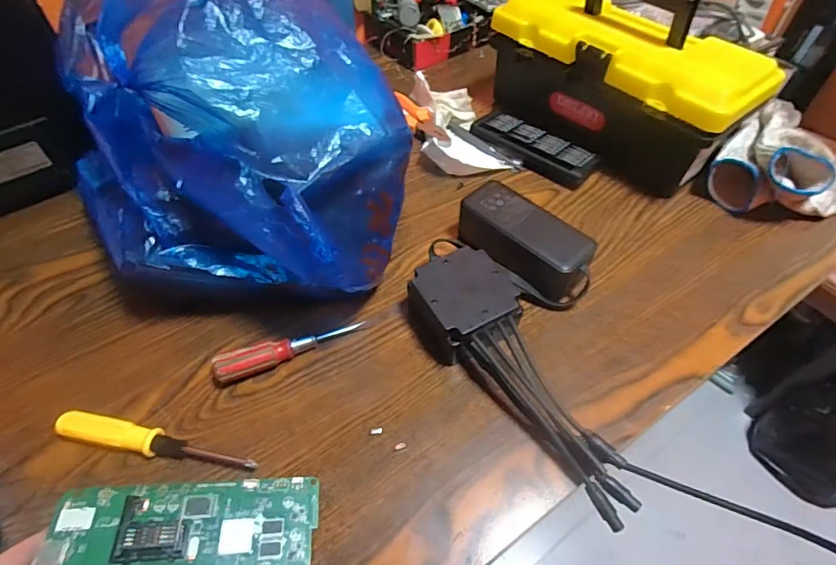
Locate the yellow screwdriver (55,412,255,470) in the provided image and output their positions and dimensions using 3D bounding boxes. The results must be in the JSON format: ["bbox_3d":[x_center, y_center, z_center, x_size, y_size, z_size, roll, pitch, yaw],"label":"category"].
[{"bbox_3d":[-0.195,0.119,0.345,0.148,0.027,0.020,7,52,6],"label":"yellow screwdriver"}]

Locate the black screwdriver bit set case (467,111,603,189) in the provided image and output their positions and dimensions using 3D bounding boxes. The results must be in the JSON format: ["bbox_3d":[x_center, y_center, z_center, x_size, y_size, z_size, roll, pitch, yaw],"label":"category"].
[{"bbox_3d":[0.140,-0.163,0.555,0.146,0.027,0.060,32,58,24],"label":"black screwdriver bit set case"}]

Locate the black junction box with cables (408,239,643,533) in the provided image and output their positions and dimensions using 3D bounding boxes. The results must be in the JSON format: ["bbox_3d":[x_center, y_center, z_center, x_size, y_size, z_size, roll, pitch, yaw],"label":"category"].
[{"bbox_3d":[0.072,0.067,0.362,0.073,0.054,0.240,-23,55,-17],"label":"black junction box with cables"}]

